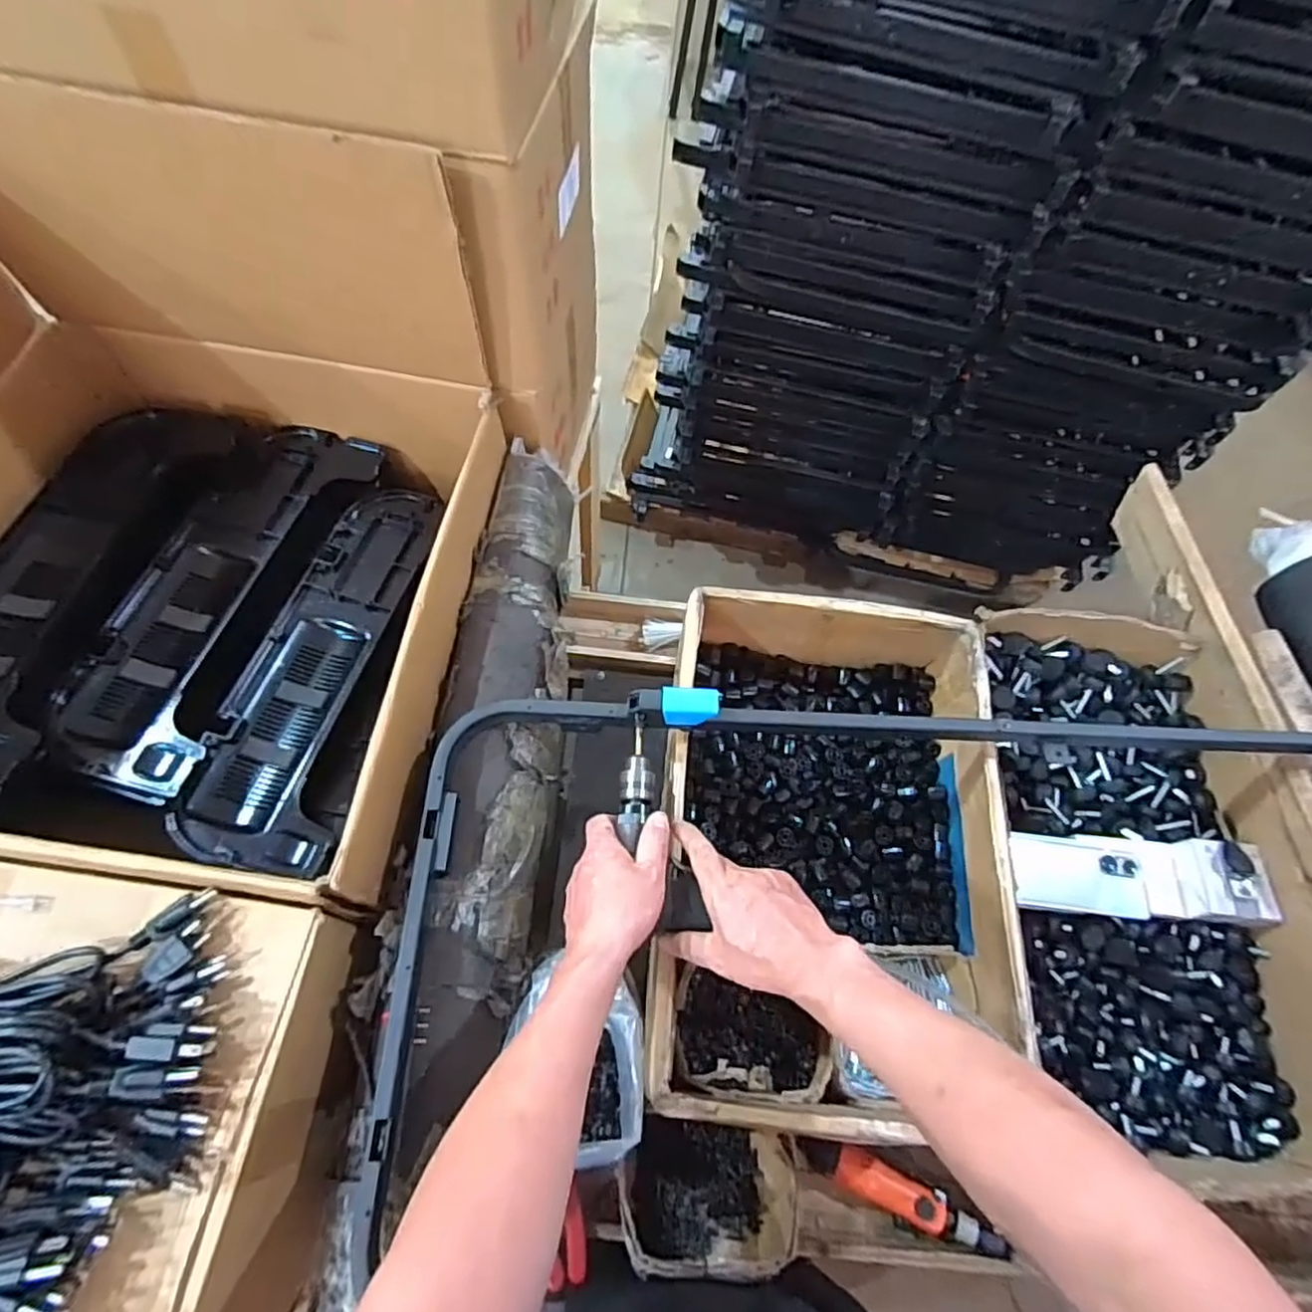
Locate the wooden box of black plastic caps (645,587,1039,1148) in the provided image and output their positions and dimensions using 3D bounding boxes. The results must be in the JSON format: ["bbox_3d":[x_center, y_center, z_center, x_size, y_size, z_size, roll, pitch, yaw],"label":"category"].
[{"bbox_3d":[0.182,0.192,0.758,0.338,0.157,0.530,6,64,-1],"label":"wooden box of black plastic caps"}]

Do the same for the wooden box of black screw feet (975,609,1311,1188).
[{"bbox_3d":[0.537,0.217,0.783,0.346,0.129,0.601,11,64,2],"label":"wooden box of black screw feet"}]

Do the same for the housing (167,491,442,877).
[{"bbox_3d":[-0.372,-0.003,0.785,0.151,0.036,0.470,11,64,2],"label":"housing"}]

